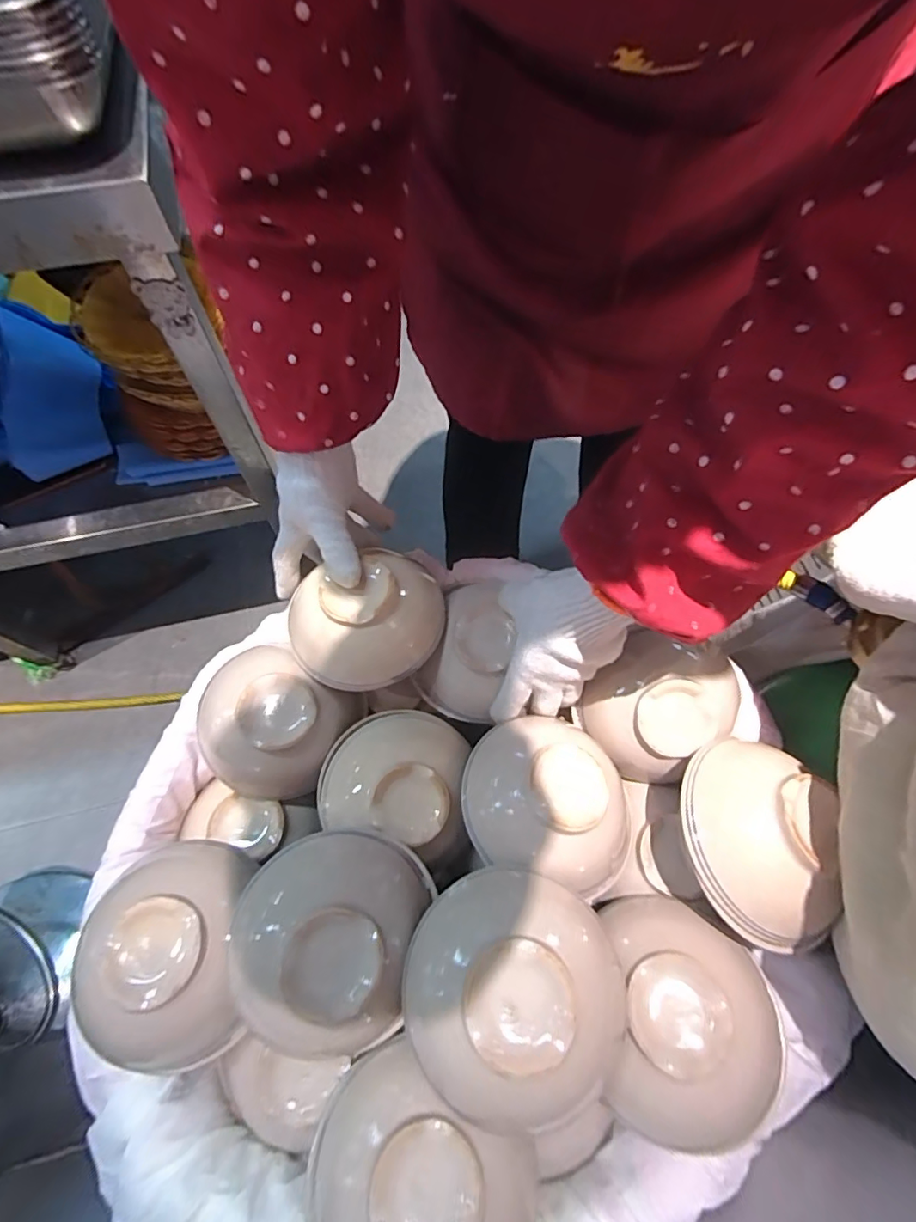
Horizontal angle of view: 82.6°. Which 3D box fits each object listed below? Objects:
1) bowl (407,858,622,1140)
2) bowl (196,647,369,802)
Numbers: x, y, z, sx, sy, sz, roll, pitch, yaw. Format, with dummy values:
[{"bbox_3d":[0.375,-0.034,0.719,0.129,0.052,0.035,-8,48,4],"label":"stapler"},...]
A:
[{"bbox_3d":[0.036,0.245,0.335,0.138,0.081,0.135,0,67,0],"label":"bowl"},{"bbox_3d":[-0.174,0.100,0.471,0.133,0.067,0.133,2,79,-12],"label":"bowl"}]

